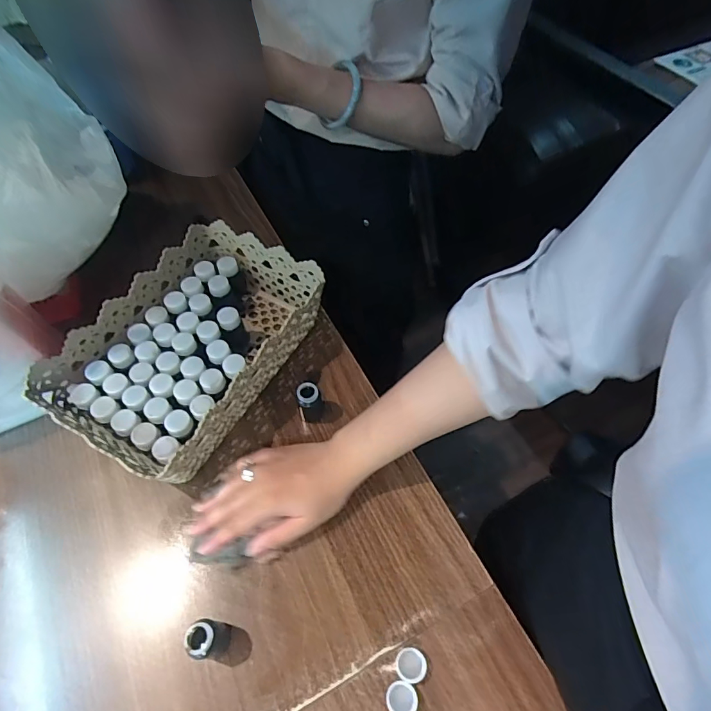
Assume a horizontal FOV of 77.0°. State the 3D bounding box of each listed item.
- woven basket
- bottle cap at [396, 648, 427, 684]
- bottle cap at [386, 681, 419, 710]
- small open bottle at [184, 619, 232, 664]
[{"bbox_3d":[-0.188,-0.010,0.534,0.197,0.086,0.294,27,62,16],"label":"woven basket"},{"bbox_3d":[0.049,0.274,0.395,0.026,0.010,0.025,0,58,0],"label":"bottle cap"},{"bbox_3d":[0.039,0.294,0.382,0.026,0.010,0.026,0,58,0],"label":"bottle cap"},{"bbox_3d":[-0.127,0.245,0.385,0.026,0.058,0.028,0,58,0],"label":"small open bottle"}]

